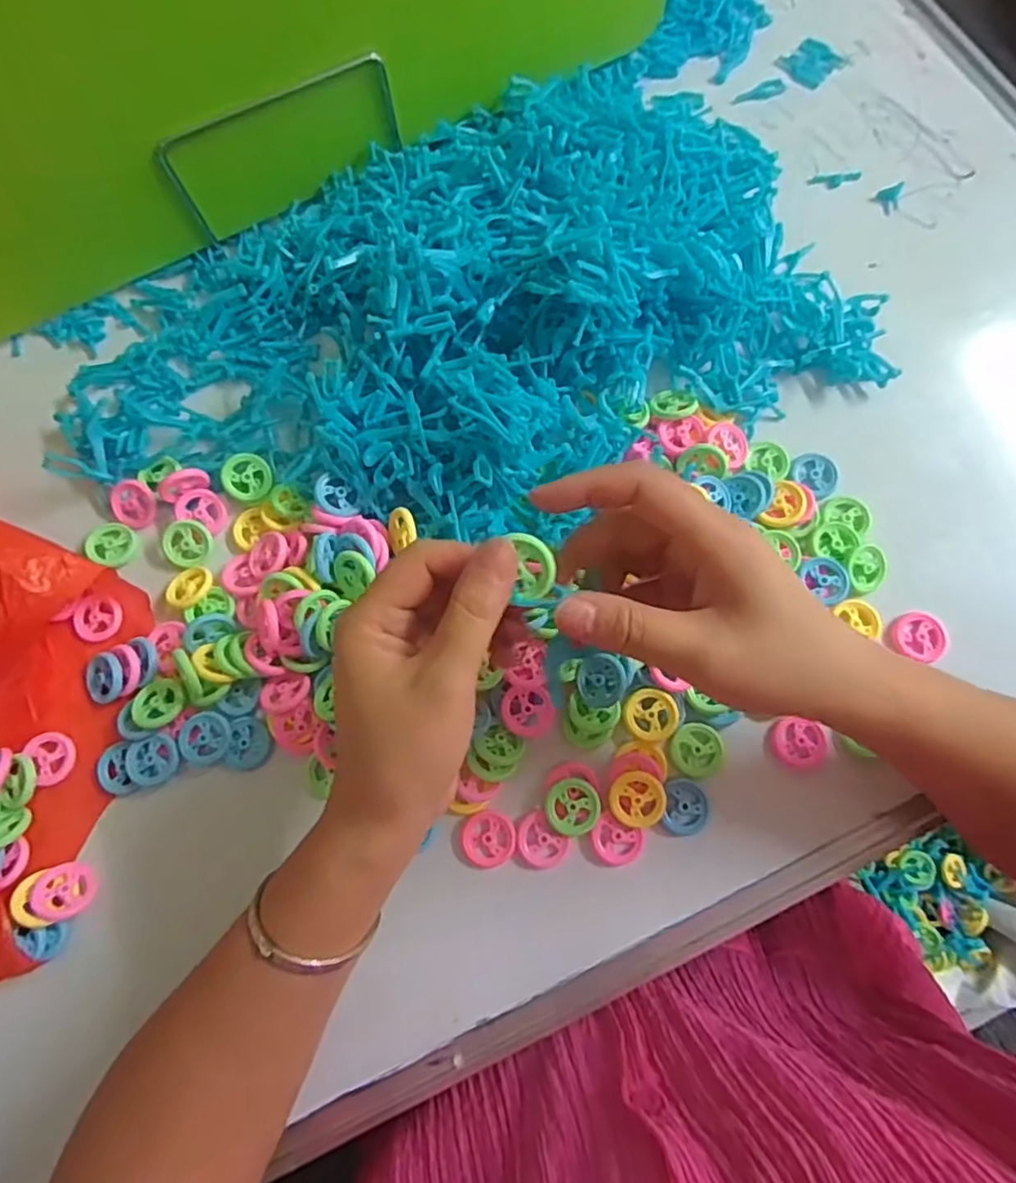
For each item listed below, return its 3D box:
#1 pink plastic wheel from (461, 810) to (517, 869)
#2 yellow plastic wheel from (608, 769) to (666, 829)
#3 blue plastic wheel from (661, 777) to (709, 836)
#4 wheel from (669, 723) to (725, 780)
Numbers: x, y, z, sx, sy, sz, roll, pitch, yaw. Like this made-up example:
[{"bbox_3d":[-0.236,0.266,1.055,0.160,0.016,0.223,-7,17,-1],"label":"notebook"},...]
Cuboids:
[{"bbox_3d":[-0.010,0.136,0.355,0.029,0.006,0.028,0,76,0],"label":"pink plastic wheel"},{"bbox_3d":[0.071,0.113,0.351,0.030,0.010,0.029,0,76,0],"label":"yellow plastic wheel"},{"bbox_3d":[0.098,0.118,0.353,0.025,0.007,0.030,14,77,4],"label":"blue plastic wheel"},{"bbox_3d":[0.106,0.090,0.362,0.029,0.005,0.030,-12,77,-3],"label":"wheel"}]

